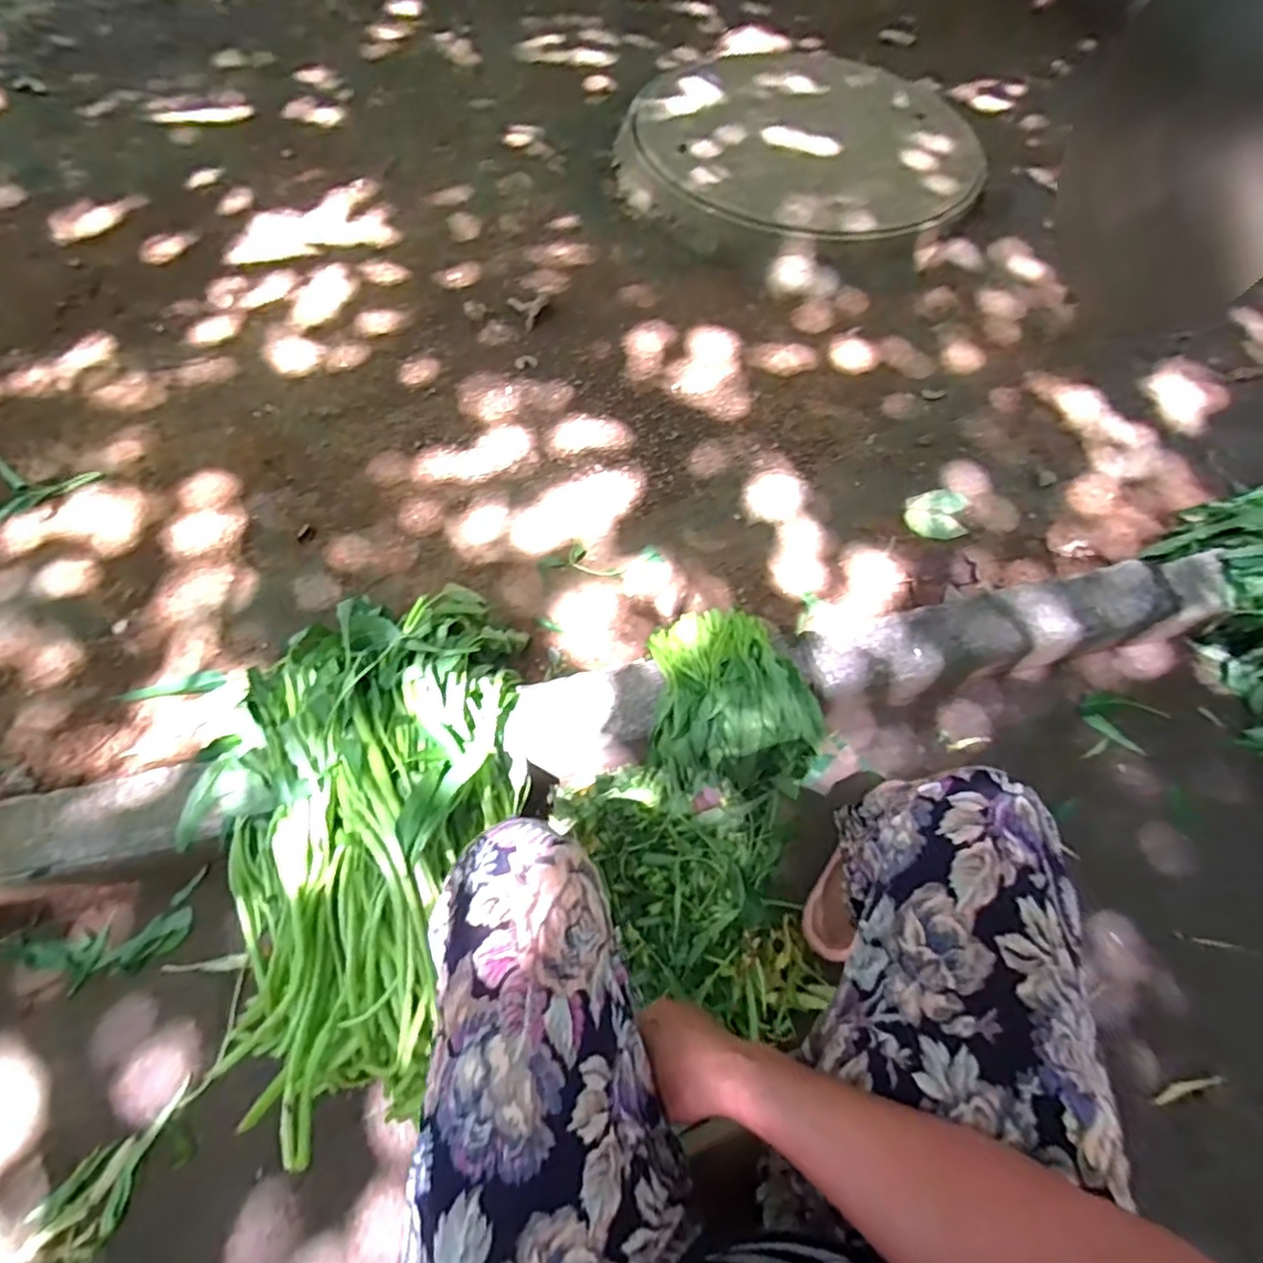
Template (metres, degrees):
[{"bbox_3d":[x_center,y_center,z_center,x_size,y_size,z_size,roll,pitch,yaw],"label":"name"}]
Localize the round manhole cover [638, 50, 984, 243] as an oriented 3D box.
[{"bbox_3d":[0.423,-1.179,1.469,0.785,0.068,0.874,26,64,12],"label":"round manhole cover"}]

